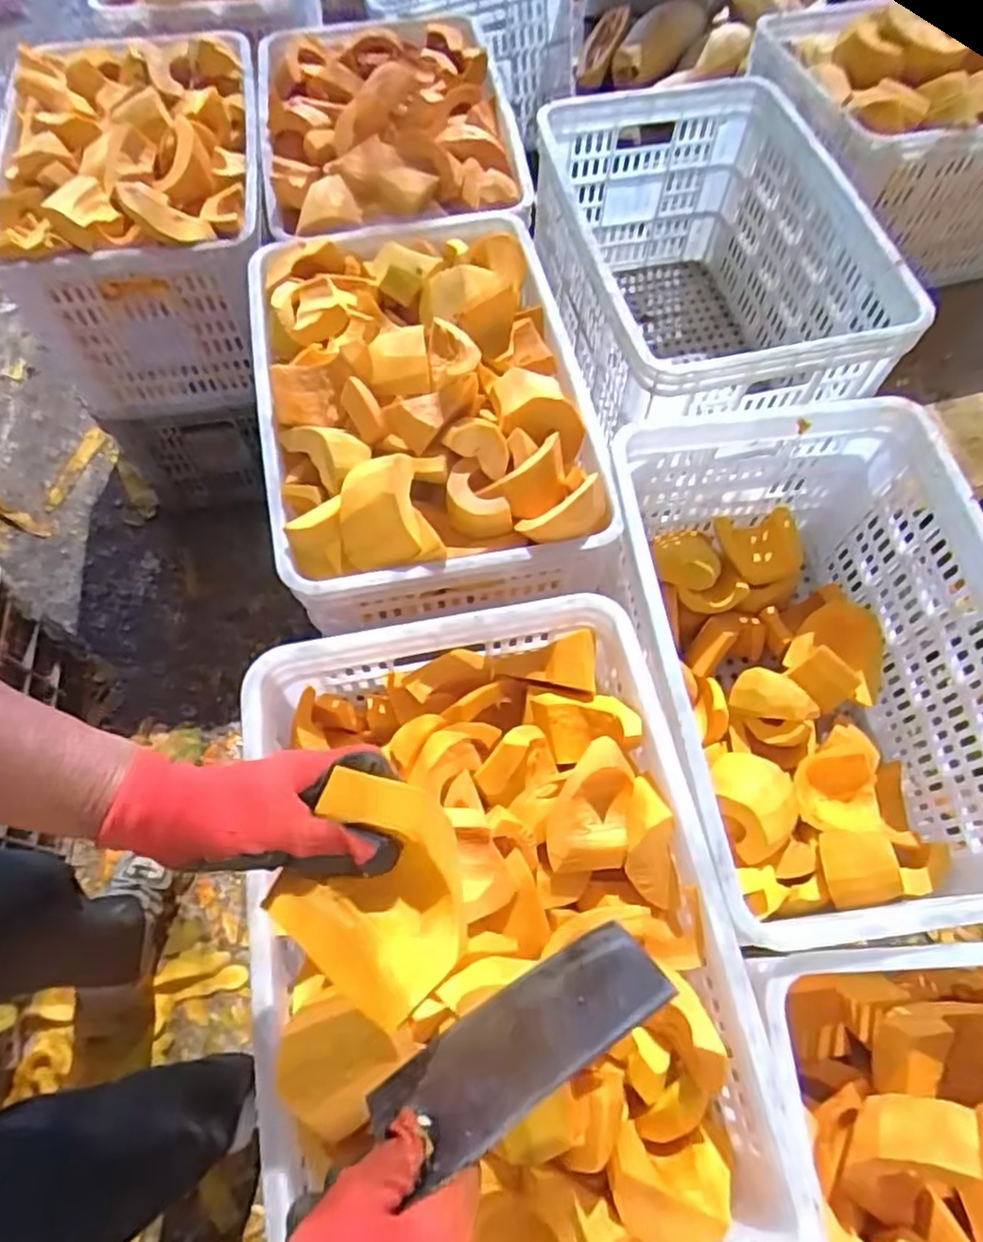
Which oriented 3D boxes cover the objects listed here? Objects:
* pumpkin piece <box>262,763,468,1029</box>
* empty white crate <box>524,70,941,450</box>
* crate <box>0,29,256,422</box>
[{"bbox_3d":[-0.064,0.144,0.386,0.118,0.042,0.101,38,71,15],"label":"pumpkin piece"},{"bbox_3d":[0.265,-0.444,0.959,0.326,0.282,0.492,-12,67,-6],"label":"empty white crate"},{"bbox_3d":[-0.515,-0.628,1.084,0.354,0.290,0.506,-12,67,-6],"label":"crate"}]

